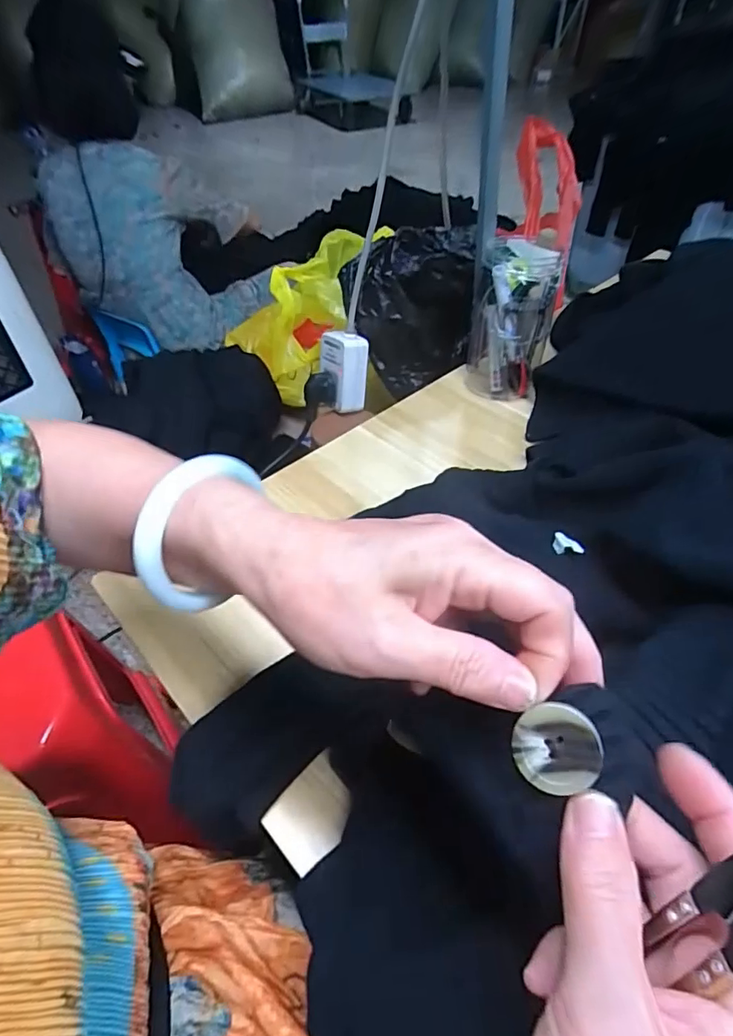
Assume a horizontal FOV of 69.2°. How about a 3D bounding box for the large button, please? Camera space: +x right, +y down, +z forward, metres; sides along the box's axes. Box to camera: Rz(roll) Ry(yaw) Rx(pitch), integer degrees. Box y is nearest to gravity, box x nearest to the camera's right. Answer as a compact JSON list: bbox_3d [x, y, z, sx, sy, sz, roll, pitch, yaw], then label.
[{"bbox_3d":[0.059,0.072,0.166,0.025,0.004,0.025,-4,79,19],"label":"large button"}]

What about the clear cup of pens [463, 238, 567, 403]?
[{"bbox_3d":[0.156,-0.212,0.584,0.083,0.150,0.072,14,47,11],"label":"clear cup of pens"}]

